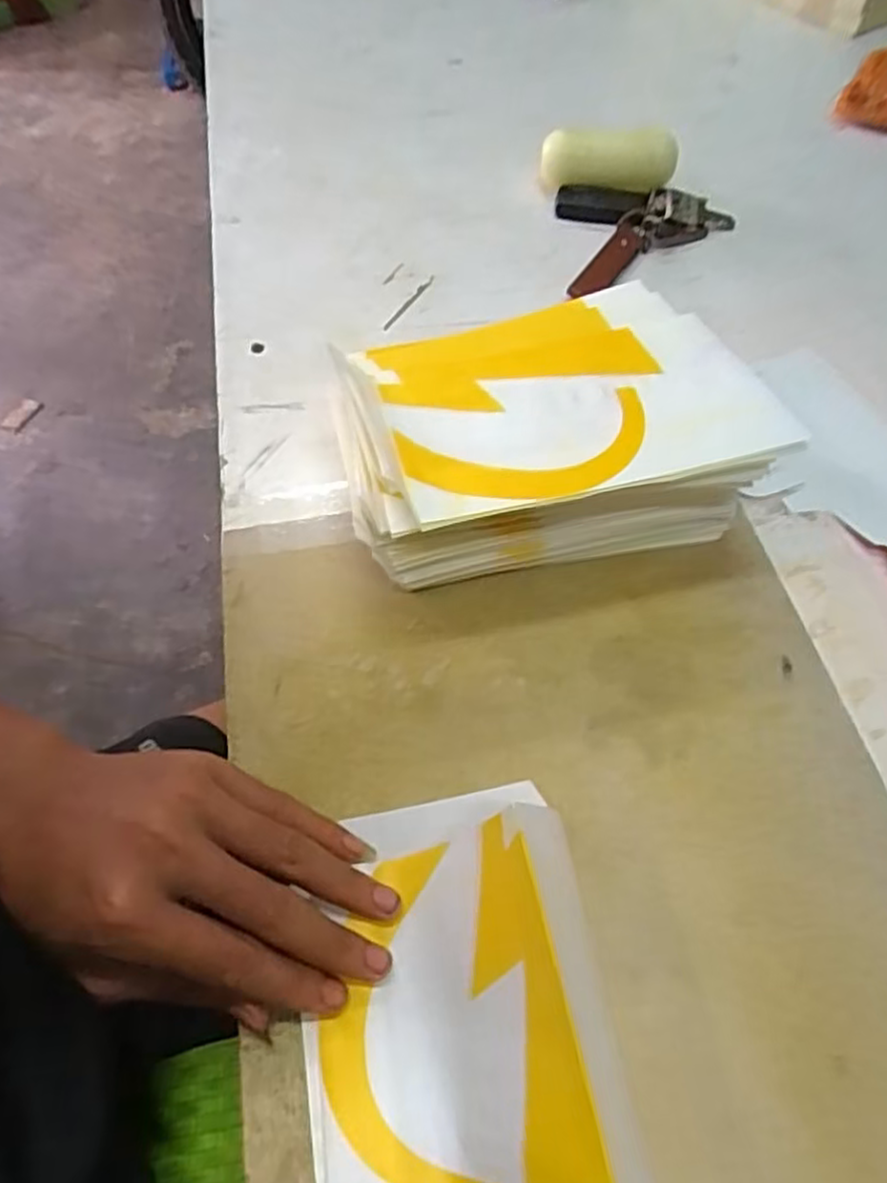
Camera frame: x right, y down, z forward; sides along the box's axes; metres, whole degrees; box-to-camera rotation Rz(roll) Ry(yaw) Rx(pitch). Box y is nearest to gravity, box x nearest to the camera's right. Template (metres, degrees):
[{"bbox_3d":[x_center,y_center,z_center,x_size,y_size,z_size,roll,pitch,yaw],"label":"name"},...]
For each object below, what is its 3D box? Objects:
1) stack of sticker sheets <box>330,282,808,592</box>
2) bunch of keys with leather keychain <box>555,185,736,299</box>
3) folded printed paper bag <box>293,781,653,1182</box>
[{"bbox_3d":[0.047,-0.085,0.377,0.197,0.083,0.151,-12,60,-7],"label":"stack of sticker sheets"},{"bbox_3d":[0.127,-0.266,0.515,0.142,0.023,0.097,-27,62,-15],"label":"bunch of keys with leather keychain"},{"bbox_3d":[0.006,0.161,0.240,0.106,0.061,0.191,-10,59,-6],"label":"folded printed paper bag"}]

